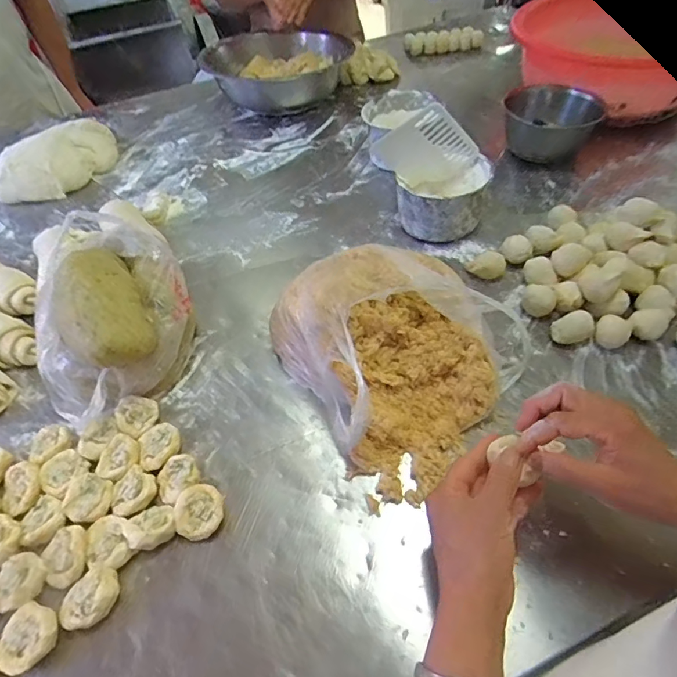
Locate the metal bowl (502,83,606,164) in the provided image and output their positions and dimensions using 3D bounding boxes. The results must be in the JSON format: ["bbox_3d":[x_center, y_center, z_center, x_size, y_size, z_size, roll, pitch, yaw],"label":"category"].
[{"bbox_3d":[0.369,-0.375,0.796,0.146,0.106,0.122,-31,54,-18],"label":"metal bowl"}]

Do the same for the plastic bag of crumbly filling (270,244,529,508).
[{"bbox_3d":[0.068,-0.001,0.545,0.250,0.116,0.259,34,61,29],"label":"plastic bag of crumbly filling"}]

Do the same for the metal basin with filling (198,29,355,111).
[{"bbox_3d":[-0.152,-0.659,1.115,0.315,0.105,0.308,-3,50,4],"label":"metal basin with filling"}]

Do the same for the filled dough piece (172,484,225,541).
[{"bbox_3d":[-0.143,0.181,0.475,0.048,0.028,0.052,-3,50,4],"label":"filled dough piece"}]

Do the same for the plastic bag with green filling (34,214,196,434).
[{"bbox_3d":[-0.298,-0.032,0.585,0.210,0.145,0.212,32,60,28],"label":"plastic bag with green filling"}]

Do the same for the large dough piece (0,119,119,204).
[{"bbox_3d":[-0.586,-0.378,0.960,0.143,0.071,0.268,17,54,20],"label":"large dough piece"}]

